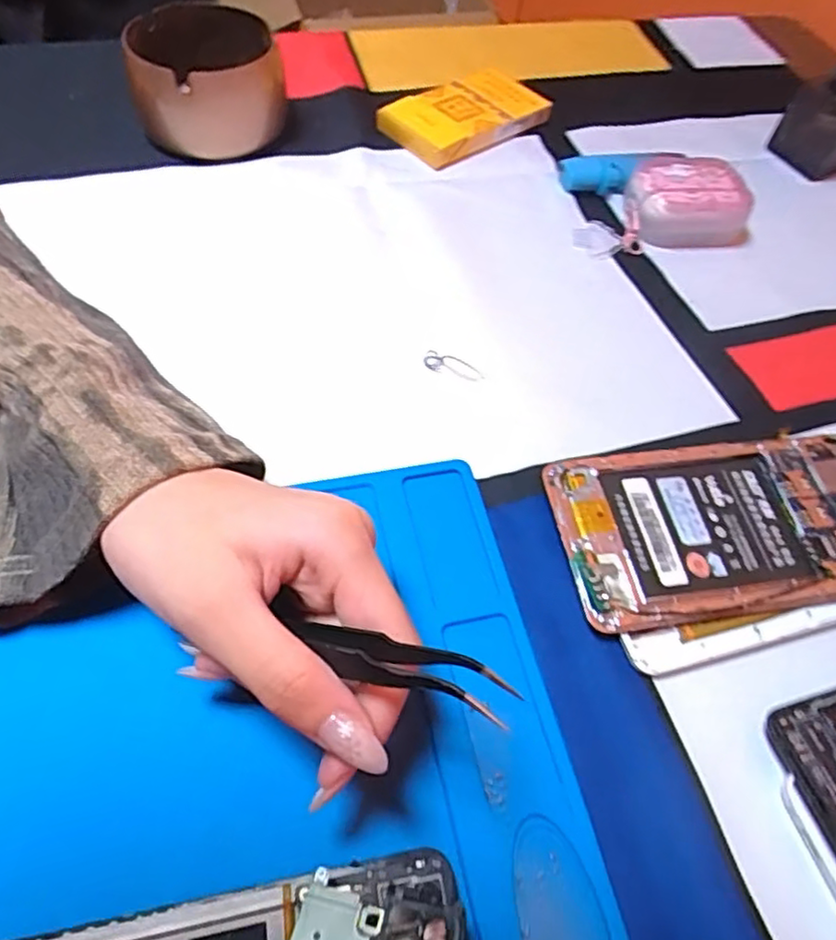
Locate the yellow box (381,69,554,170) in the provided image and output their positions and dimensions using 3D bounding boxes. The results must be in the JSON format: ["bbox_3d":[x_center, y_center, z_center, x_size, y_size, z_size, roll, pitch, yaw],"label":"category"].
[{"bbox_3d":[0.029,-0.231,0.423,0.106,0.018,0.062,-35,66,-24],"label":"yellow box"}]

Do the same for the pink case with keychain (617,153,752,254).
[{"bbox_3d":[0.149,-0.155,0.375,0.071,0.029,0.055,-8,58,-10],"label":"pink case with keychain"}]

